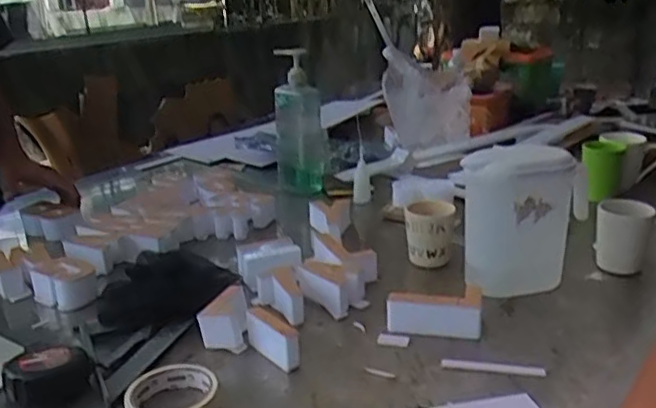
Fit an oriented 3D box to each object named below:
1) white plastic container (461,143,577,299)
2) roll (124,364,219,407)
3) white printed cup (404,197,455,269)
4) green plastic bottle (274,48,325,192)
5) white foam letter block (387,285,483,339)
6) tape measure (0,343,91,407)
[{"bbox_3d":[0.240,0.021,0.818,0.144,0.194,0.093,-6,11,-13],"label":"white plastic container"},{"bbox_3d":[-0.157,0.196,0.627,0.089,0.026,0.091,-2,18,1],"label":"roll"},{"bbox_3d":[0.150,0.043,0.930,0.073,0.086,0.068,2,19,11],"label":"white printed cup"},{"bbox_3d":[-0.054,-0.155,1.208,0.097,0.268,0.067,-1,20,1],"label":"green plastic bottle"},{"bbox_3d":[0.130,0.129,0.758,0.108,0.046,0.056,2,19,13],"label":"white foam letter block"},{"bbox_3d":[-0.303,0.181,0.673,0.087,0.038,0.095,-11,20,-24],"label":"tape measure"}]

